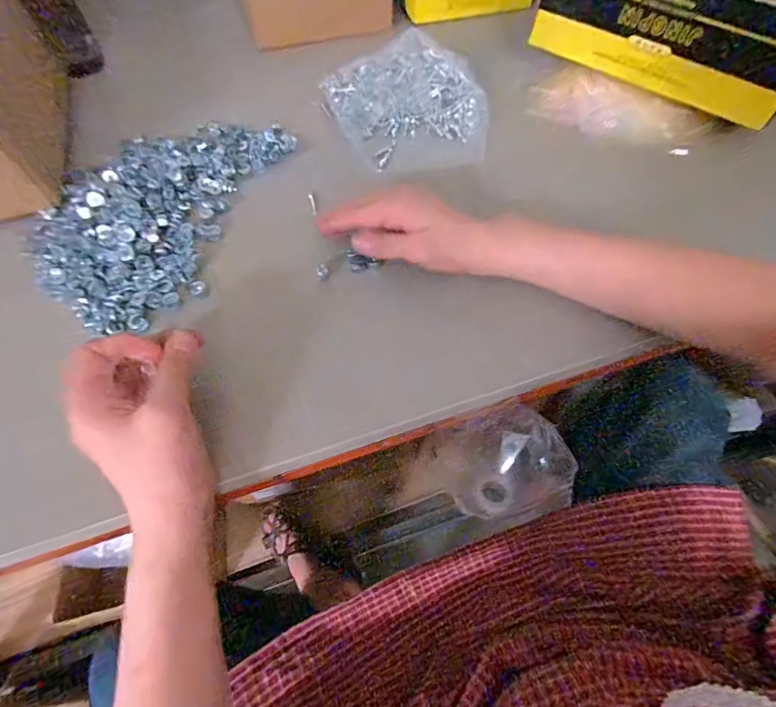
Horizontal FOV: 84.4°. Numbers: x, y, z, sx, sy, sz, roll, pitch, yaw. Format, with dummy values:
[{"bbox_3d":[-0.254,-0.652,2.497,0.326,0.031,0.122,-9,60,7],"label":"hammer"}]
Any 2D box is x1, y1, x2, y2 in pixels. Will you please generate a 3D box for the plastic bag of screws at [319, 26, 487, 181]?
[{"bbox_3d":[0.031,-0.304,0.523,0.177,0.044,0.196,-22,61,-12],"label":"plastic bag of screws"}]

